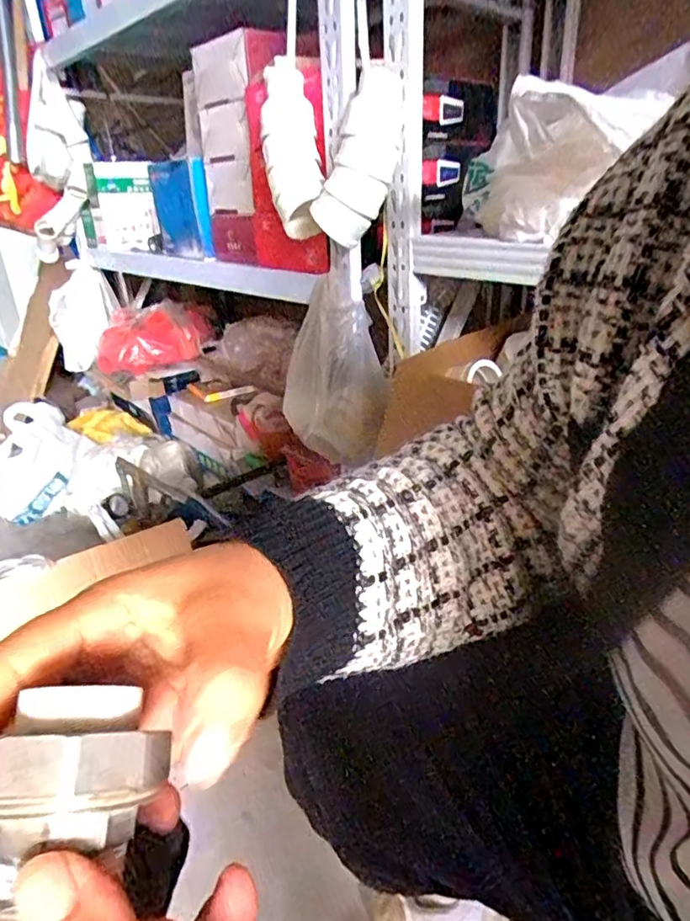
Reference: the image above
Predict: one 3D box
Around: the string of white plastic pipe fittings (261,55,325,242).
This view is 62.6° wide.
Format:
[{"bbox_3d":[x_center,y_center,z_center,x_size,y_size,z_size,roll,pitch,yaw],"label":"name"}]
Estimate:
[{"bbox_3d":[-0.080,-0.466,0.839,0.083,0.266,0.072,-6,-3,-3],"label":"string of white plastic pipe fittings"}]

